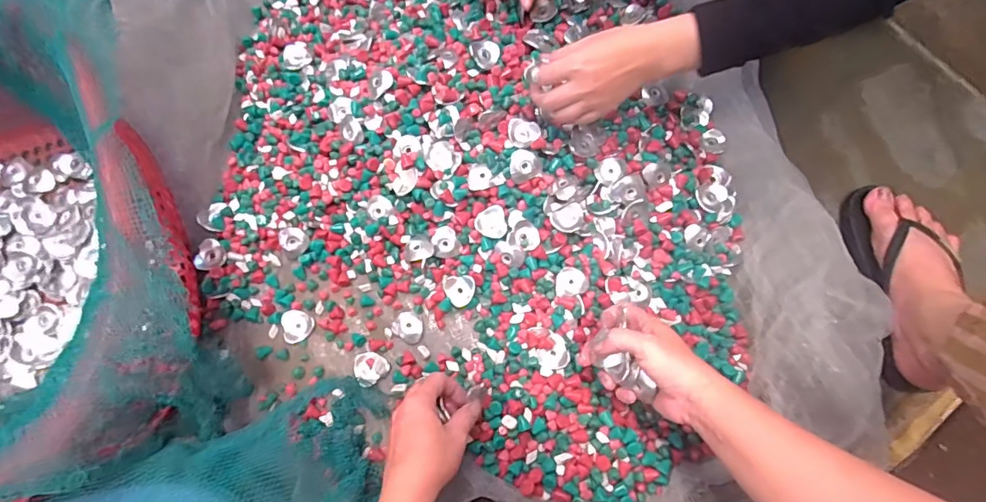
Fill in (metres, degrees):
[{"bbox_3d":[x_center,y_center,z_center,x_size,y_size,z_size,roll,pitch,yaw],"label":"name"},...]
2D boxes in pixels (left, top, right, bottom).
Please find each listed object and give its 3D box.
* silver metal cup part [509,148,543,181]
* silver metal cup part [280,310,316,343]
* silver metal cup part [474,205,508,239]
[{"bbox_3d":[0.035,-0.098,0.550,0.035,0.012,0.030,-17,75,-5],"label":"silver metal cup part"},{"bbox_3d":[-0.219,0.084,0.553,0.033,0.009,0.036,-9,74,-3],"label":"silver metal cup part"},{"bbox_3d":[-0.002,-0.031,0.544,0.034,0.010,0.036,-13,75,-4],"label":"silver metal cup part"}]

